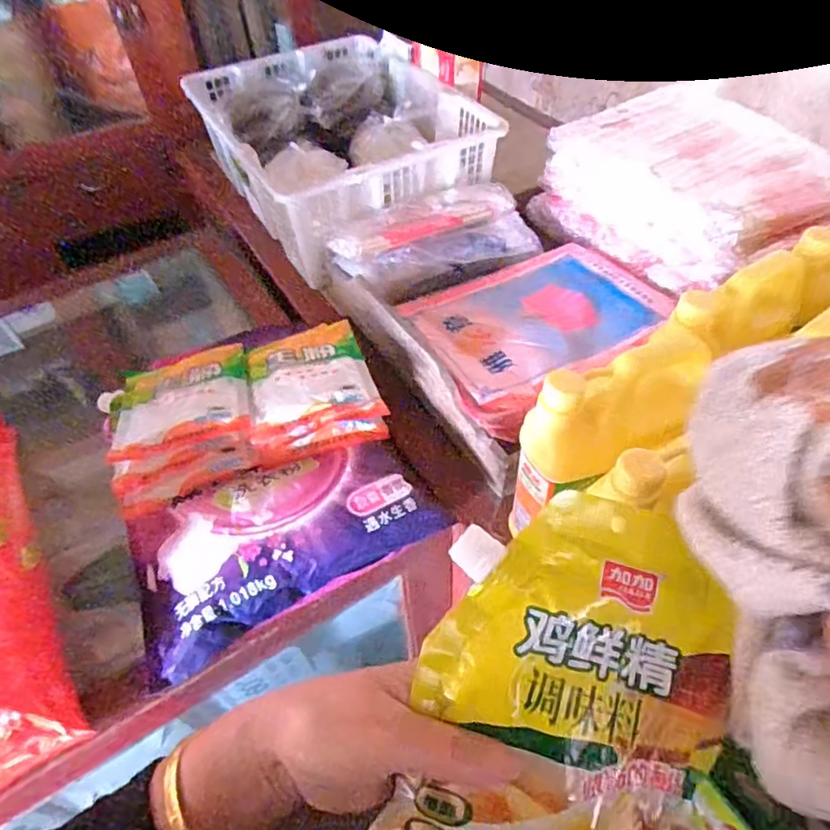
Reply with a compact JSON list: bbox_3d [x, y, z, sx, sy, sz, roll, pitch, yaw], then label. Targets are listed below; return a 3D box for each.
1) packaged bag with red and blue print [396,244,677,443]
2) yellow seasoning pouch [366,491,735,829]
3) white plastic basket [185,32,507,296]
[{"bbox_3d":[0.151,-0.116,0.698,0.305,0.030,0.218,-27,52,-19],"label":"packaged bag with red and blue print"},{"bbox_3d":[0.068,0.142,0.268,0.135,0.020,0.203,17,85,1],"label":"yellow seasoning pouch"},{"bbox_3d":[-0.129,-0.450,0.950,0.349,0.124,0.451,-28,53,-20],"label":"white plastic basket"}]

